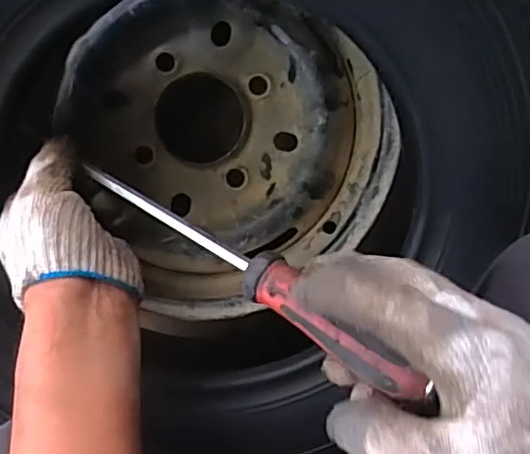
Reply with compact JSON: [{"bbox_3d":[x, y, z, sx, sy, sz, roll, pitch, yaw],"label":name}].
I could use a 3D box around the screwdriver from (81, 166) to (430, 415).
[{"bbox_3d":[-0.023,0.015,0.337,0.259,0.035,0.025,32,94,32],"label":"screwdriver"}]

